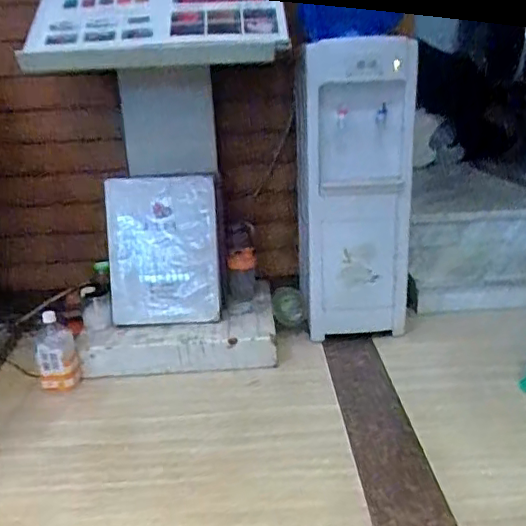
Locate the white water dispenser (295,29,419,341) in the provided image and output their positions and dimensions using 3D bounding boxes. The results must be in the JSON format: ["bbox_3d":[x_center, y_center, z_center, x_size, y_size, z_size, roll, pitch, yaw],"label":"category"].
[{"bbox_3d":[0.272,-0.232,1.721,0.328,0.820,0.341,-1,21,5],"label":"white water dispenser"}]

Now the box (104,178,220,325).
[{"bbox_3d":[-0.289,-0.035,1.649,0.313,0.425,0.088,-4,0,-15],"label":"box"}]

